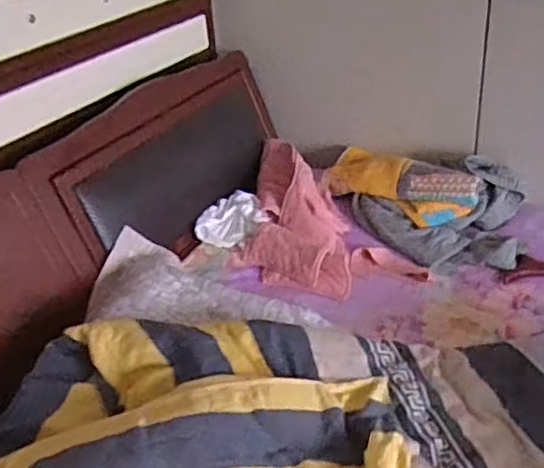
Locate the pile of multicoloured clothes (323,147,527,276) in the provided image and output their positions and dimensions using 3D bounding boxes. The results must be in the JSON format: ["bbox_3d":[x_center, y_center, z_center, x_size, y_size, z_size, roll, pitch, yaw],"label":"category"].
[{"bbox_3d":[0.325,-0.076,1.439,0.459,0.119,0.299,17,37,32],"label":"pile of multicoloured clothes"}]

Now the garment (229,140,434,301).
[{"bbox_3d":[0.054,-0.033,1.409,0.281,0.125,0.514,-21,35,-25],"label":"garment"}]

